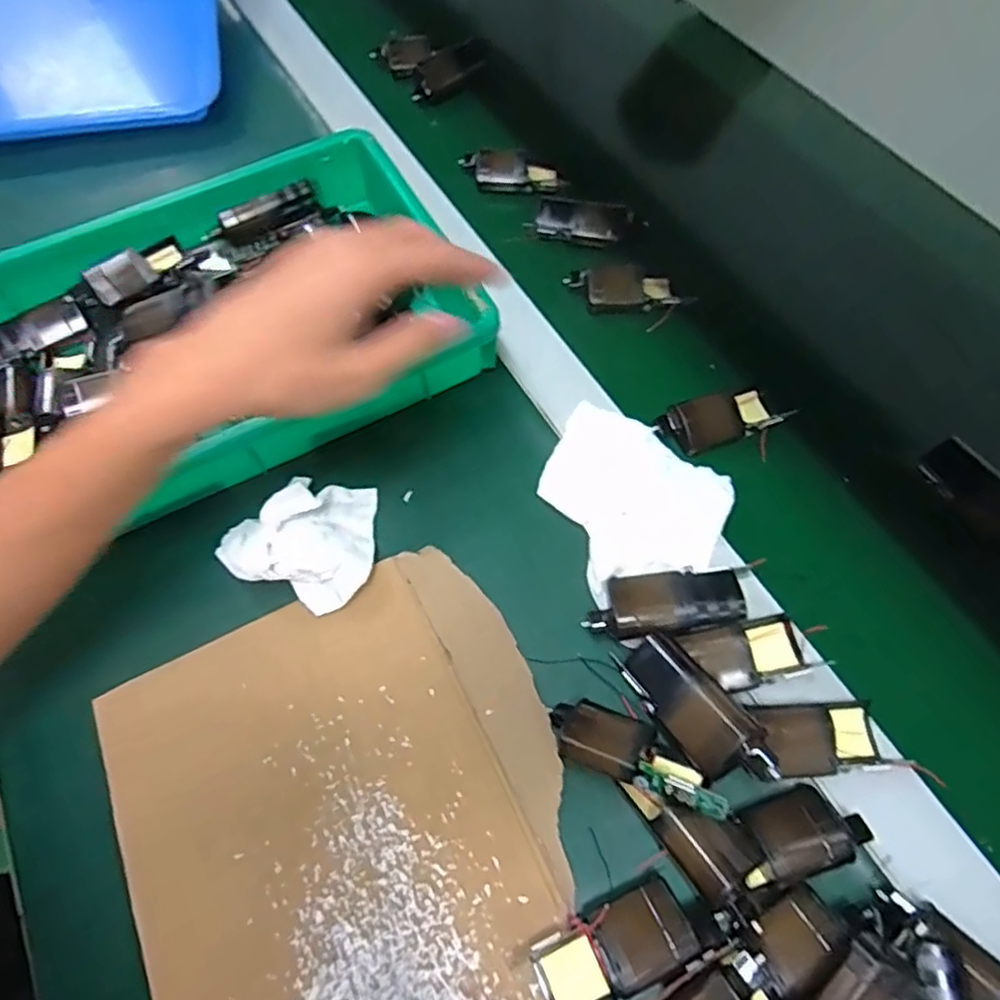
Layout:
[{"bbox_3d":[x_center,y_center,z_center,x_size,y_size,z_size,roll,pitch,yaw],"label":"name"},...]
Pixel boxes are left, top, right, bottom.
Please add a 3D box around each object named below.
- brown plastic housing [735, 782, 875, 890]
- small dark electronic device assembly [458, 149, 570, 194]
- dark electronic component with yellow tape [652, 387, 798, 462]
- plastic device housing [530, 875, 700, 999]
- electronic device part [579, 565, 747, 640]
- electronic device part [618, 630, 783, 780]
[{"bbox_3d":[0.151,0.167,0.327,0.062,0.015,0.037,-15,63,-6],"label":"brown plastic housing"},{"bbox_3d":[0.010,-0.297,0.587,0.093,0.021,0.033,2,63,3],"label":"small dark electronic device assembly"},{"bbox_3d":[0.156,-0.053,0.456,0.085,0.025,0.044,-19,64,-8],"label":"dark electronic component with yellow tape"},{"bbox_3d":[0.054,0.217,0.314,0.076,0.020,0.036,-24,65,-11],"label":"plastic device housing"},{"bbox_3d":[0.097,0.062,0.389,0.087,0.021,0.038,-4,63,0],"label":"electronic device part"},{"bbox_3d":[0.102,0.111,0.345,0.035,0.023,0.092,-32,46,-14],"label":"electronic device part"}]

